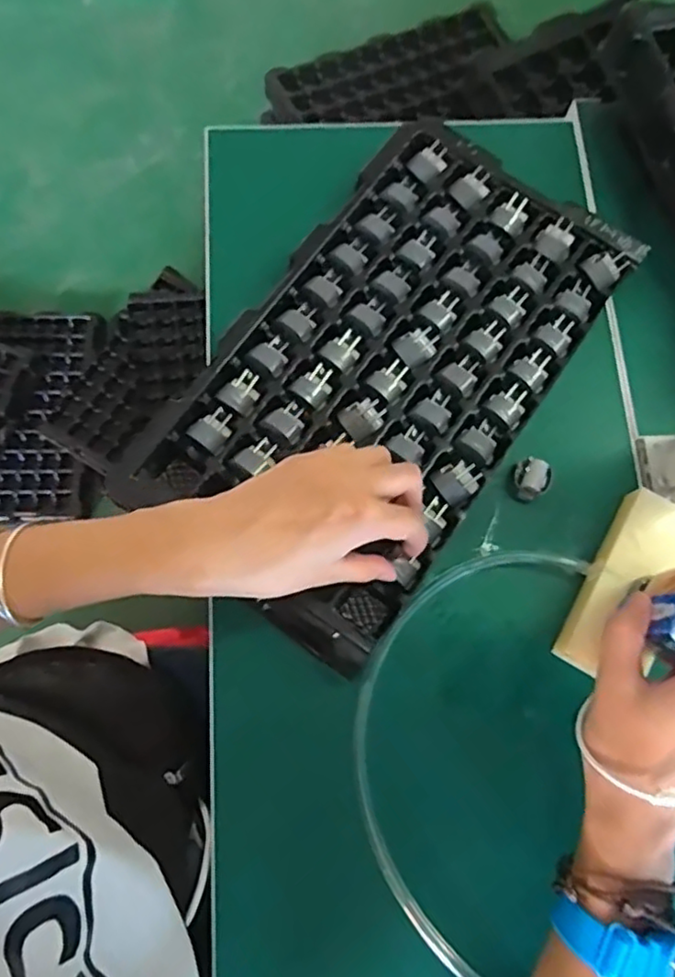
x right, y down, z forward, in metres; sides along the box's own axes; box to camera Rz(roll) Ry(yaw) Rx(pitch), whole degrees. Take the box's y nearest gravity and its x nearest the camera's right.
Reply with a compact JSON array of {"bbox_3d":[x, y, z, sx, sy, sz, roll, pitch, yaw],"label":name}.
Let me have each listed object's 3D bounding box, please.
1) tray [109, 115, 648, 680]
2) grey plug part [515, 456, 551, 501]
[{"bbox_3d":[0.036,-0.079,0.439,0.190,0.029,0.349,36,77,8],"label":"tray"},{"bbox_3d":[0.128,-0.007,0.427,0.025,0.025,0.021,30,76,7],"label":"grey plug part"}]

